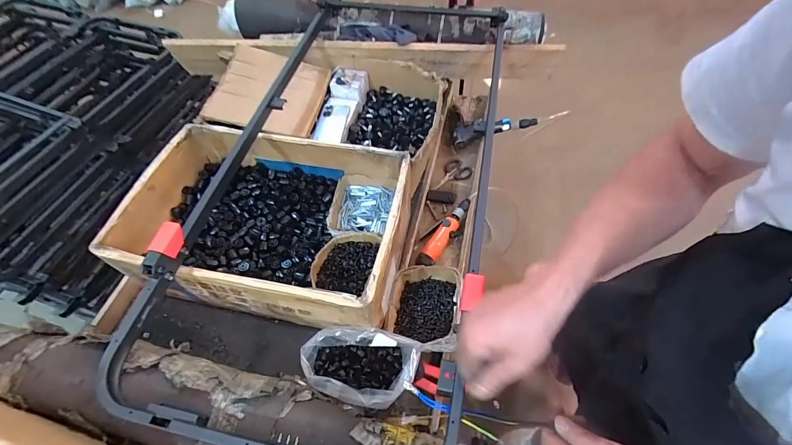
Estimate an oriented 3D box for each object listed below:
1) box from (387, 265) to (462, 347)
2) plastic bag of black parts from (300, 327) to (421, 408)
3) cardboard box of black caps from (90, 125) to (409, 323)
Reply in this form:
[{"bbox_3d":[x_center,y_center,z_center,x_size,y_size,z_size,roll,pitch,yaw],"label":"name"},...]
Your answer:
[{"bbox_3d":[0.055,0.164,0.731,0.136,0.071,0.156,6,58,6],"label":"box"},{"bbox_3d":[-0.058,0.250,0.644,0.188,0.104,0.123,7,58,7],"label":"plastic bag of black parts"},{"bbox_3d":[-0.252,-0.004,0.766,0.524,0.163,0.350,9,58,8],"label":"cardboard box of black caps"}]

